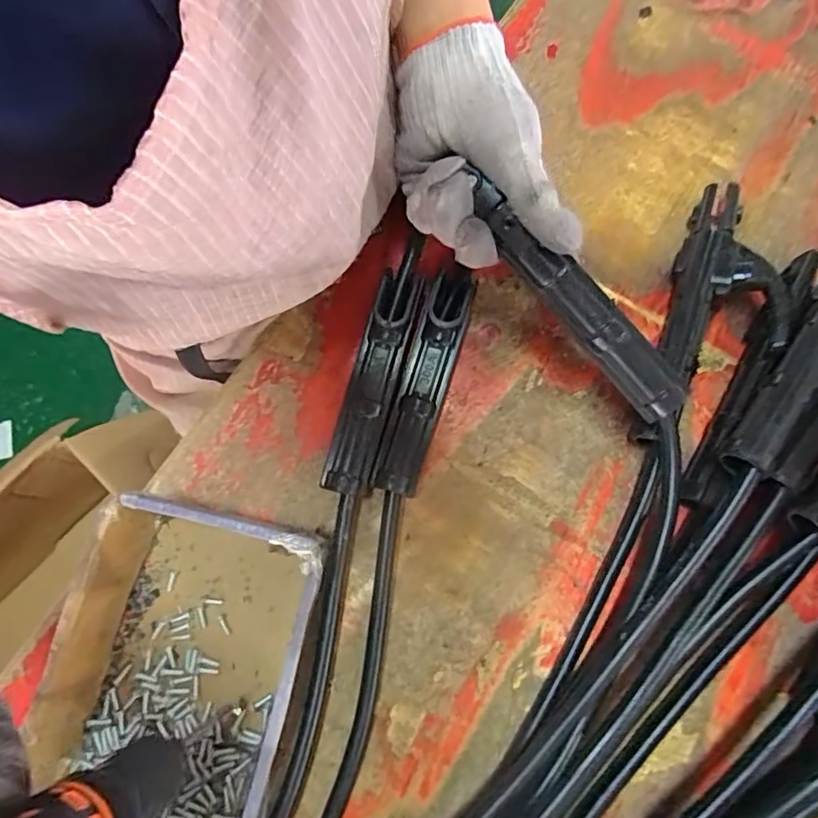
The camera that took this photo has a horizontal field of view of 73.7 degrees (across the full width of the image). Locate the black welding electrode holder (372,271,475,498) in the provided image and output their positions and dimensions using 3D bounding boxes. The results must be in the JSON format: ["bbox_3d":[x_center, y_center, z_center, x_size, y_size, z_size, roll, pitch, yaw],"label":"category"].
[{"bbox_3d":[0.011,-0.019,0.369,0.029,0.032,0.156,17,78,4],"label":"black welding electrode holder"}]

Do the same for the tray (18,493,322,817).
[{"bbox_3d":[-0.130,0.165,0.316,0.134,0.053,0.205,13,77,3],"label":"tray"}]

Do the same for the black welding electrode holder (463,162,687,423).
[{"bbox_3d":[0.097,-0.064,0.321,0.025,0.020,0.169,-42,91,-9],"label":"black welding electrode holder"}]

